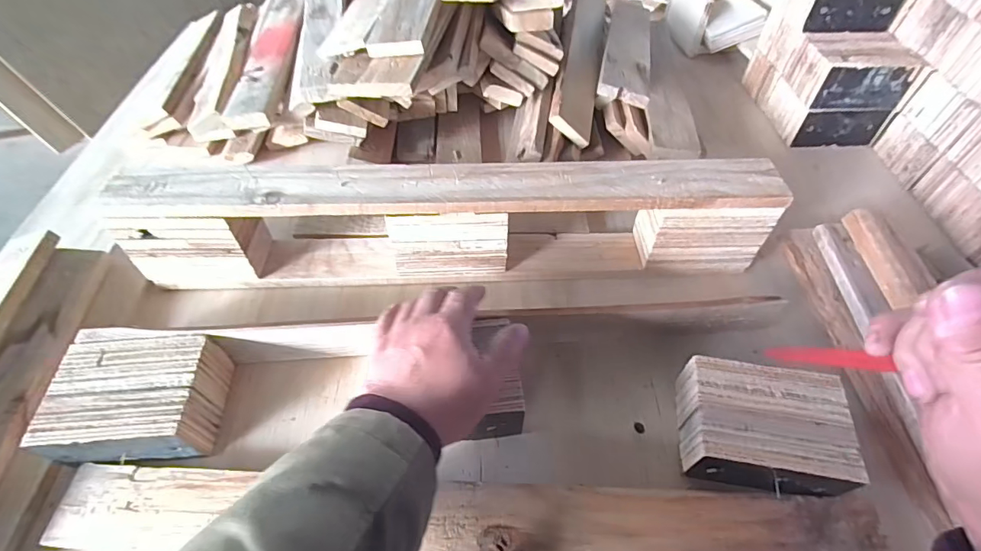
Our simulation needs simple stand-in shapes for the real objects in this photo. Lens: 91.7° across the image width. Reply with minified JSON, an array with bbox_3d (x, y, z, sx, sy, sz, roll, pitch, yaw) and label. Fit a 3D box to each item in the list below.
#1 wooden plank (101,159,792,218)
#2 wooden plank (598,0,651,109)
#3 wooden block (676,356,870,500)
[{"bbox_3d":[-0.039,-0.089,0.472,0.648,0.022,0.070,-1,52,-2],"label":"wooden plank"},{"bbox_3d":[0.203,-0.345,0.699,0.063,0.014,0.381,15,46,4],"label":"wooden plank"},{"bbox_3d":[0.228,0.128,0.403,0.122,0.049,0.092,10,53,7],"label":"wooden block"}]

